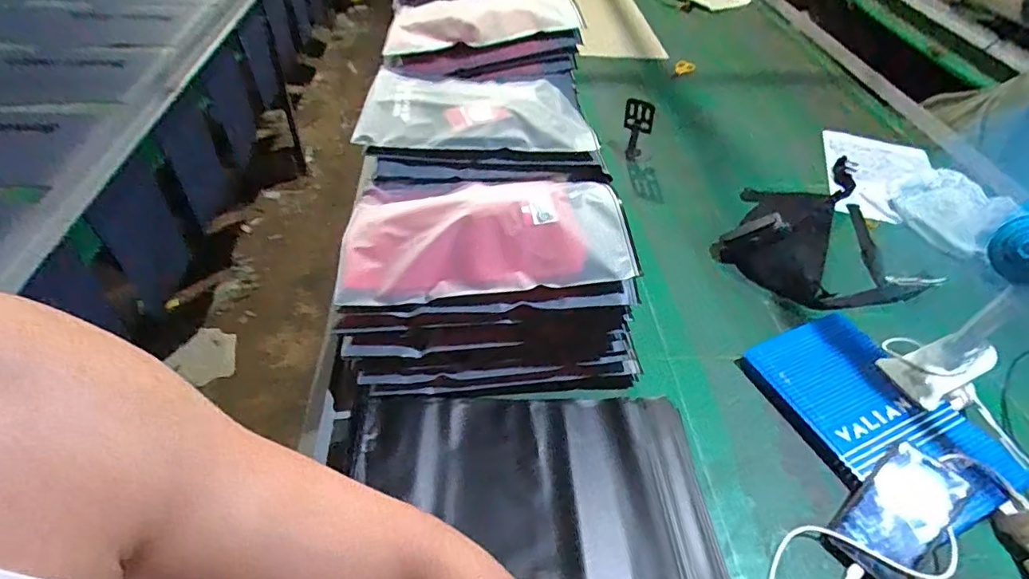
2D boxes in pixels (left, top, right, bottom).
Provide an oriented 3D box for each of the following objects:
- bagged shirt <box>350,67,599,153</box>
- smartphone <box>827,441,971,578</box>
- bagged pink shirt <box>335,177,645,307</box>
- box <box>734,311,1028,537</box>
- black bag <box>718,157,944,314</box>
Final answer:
[{"bbox_3d":[-0.054,-0.277,0.810,0.335,0.035,0.227,4,45,-1],"label":"bagged shirt"},{"bbox_3d":[0.420,0.243,0.584,0.162,0.010,0.078,-35,53,-20],"label":"smartphone"},{"bbox_3d":[-0.037,-0.085,0.670,0.339,0.056,0.229,-1,46,-6],"label":"bagged pink shirt"},{"bbox_3d":[0.451,0.156,0.677,0.186,0.037,0.286,-16,49,-20],"label":"box"},{"bbox_3d":[0.564,-0.126,0.944,0.304,0.081,0.423,30,51,23],"label":"black bag"}]

